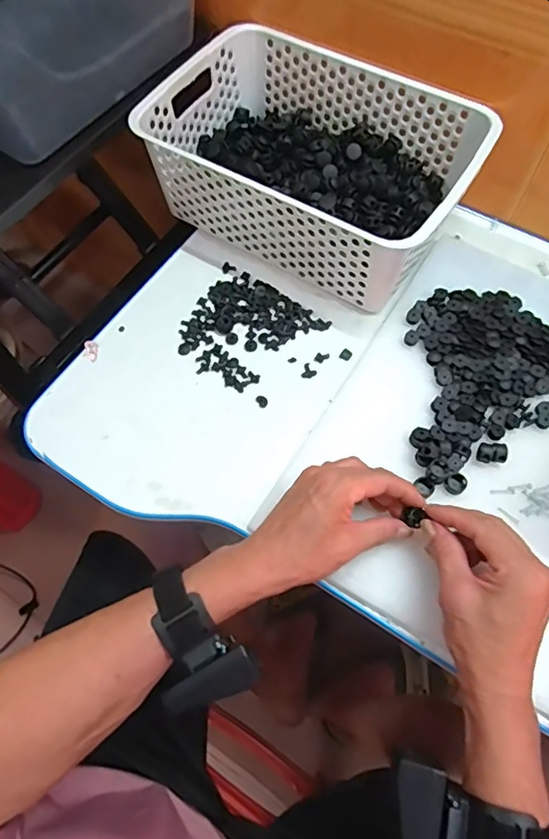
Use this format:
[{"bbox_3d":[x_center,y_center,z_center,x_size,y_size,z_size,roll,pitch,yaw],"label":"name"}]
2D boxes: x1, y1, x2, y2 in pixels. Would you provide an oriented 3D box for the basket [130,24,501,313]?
[{"bbox_3d":[0.041,-0.260,0.554,0.303,0.110,0.197,30,69,14],"label":"basket"}]

